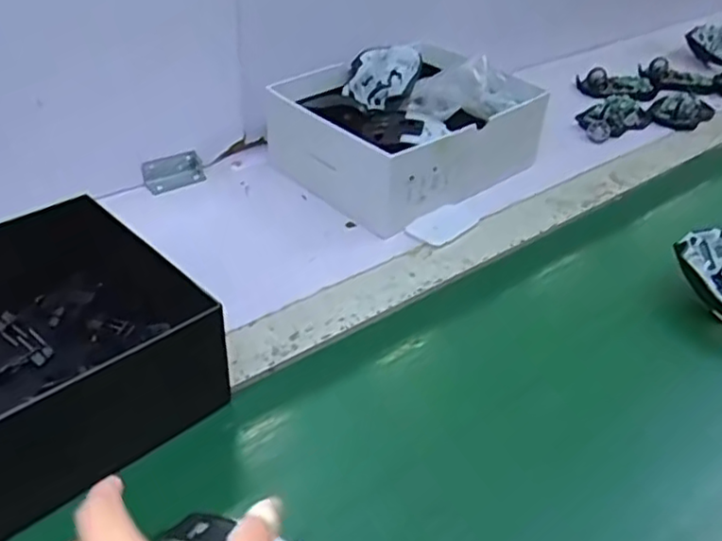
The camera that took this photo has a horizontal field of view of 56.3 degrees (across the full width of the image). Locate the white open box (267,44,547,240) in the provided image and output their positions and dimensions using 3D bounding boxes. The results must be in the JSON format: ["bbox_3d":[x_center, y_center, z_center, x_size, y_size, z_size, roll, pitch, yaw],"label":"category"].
[{"bbox_3d":[0.052,-0.154,0.721,0.200,0.086,0.245,33,47,31],"label":"white open box"}]

